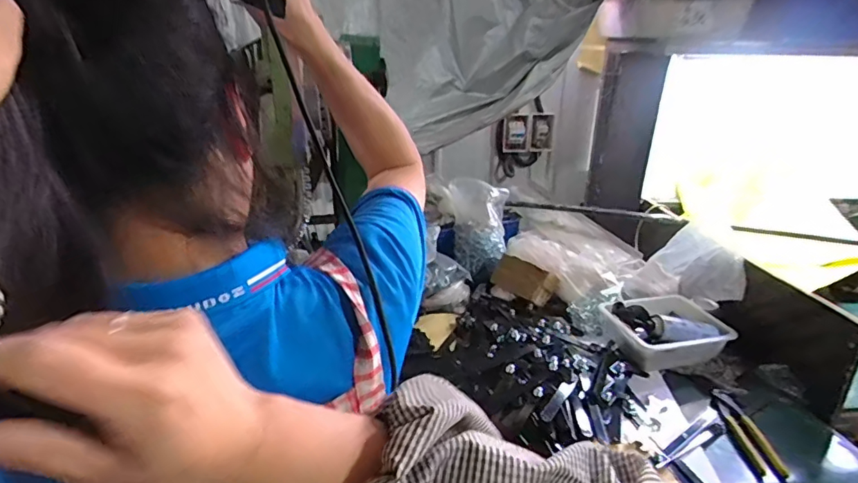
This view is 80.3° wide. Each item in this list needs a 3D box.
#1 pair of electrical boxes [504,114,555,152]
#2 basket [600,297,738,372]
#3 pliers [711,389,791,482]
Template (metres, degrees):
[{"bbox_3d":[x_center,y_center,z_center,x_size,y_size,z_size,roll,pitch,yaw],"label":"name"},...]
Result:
[{"bbox_3d":[0.370,-0.414,1.915,0.185,0.147,0.055,-1,33,1],"label":"pair of electrical boxes"},{"bbox_3d":[0.545,0.195,1.184,0.269,0.076,0.215,-5,22,-15],"label":"basket"},{"bbox_3d":[0.575,0.352,0.937,0.069,0.029,0.219,0,21,-2],"label":"pliers"}]

